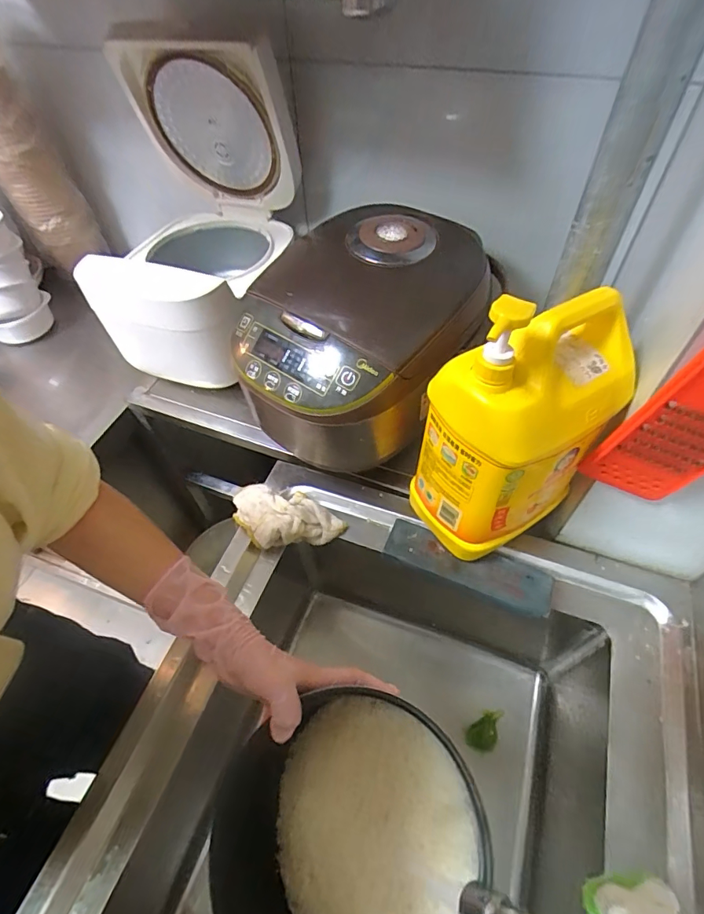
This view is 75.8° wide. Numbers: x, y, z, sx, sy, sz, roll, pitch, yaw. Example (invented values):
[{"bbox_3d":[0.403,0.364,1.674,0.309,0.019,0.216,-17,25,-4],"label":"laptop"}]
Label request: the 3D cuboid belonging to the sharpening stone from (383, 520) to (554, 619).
[{"bbox_3d":[0.140,0.131,0.551,0.197,0.019,0.060,18,56,15],"label":"sharpening stone"}]

